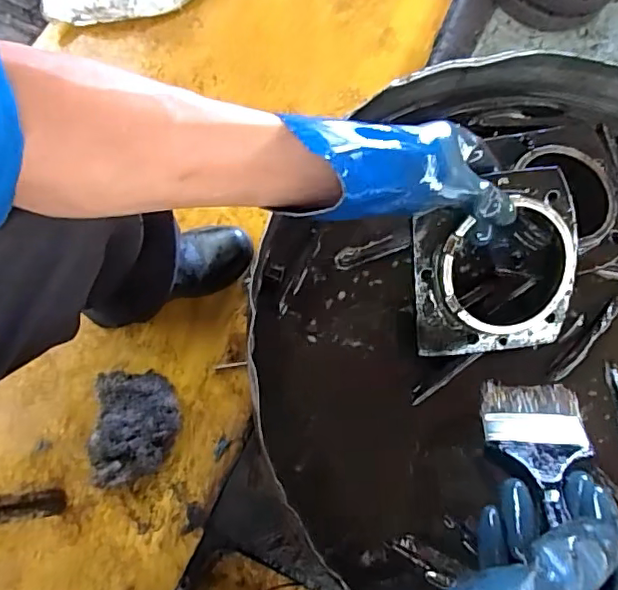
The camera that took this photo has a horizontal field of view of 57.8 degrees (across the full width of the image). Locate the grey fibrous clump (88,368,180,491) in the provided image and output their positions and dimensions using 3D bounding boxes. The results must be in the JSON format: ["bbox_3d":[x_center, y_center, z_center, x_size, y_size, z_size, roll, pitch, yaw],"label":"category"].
[{"bbox_3d":[-0.257,0.189,0.833,0.122,0.064,0.169,-9,71,-4],"label":"grey fibrous clump"}]

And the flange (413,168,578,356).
[{"bbox_3d":[0.165,-0.023,0.489,0.144,0.030,0.158,-9,105,-9],"label":"flange"}]

